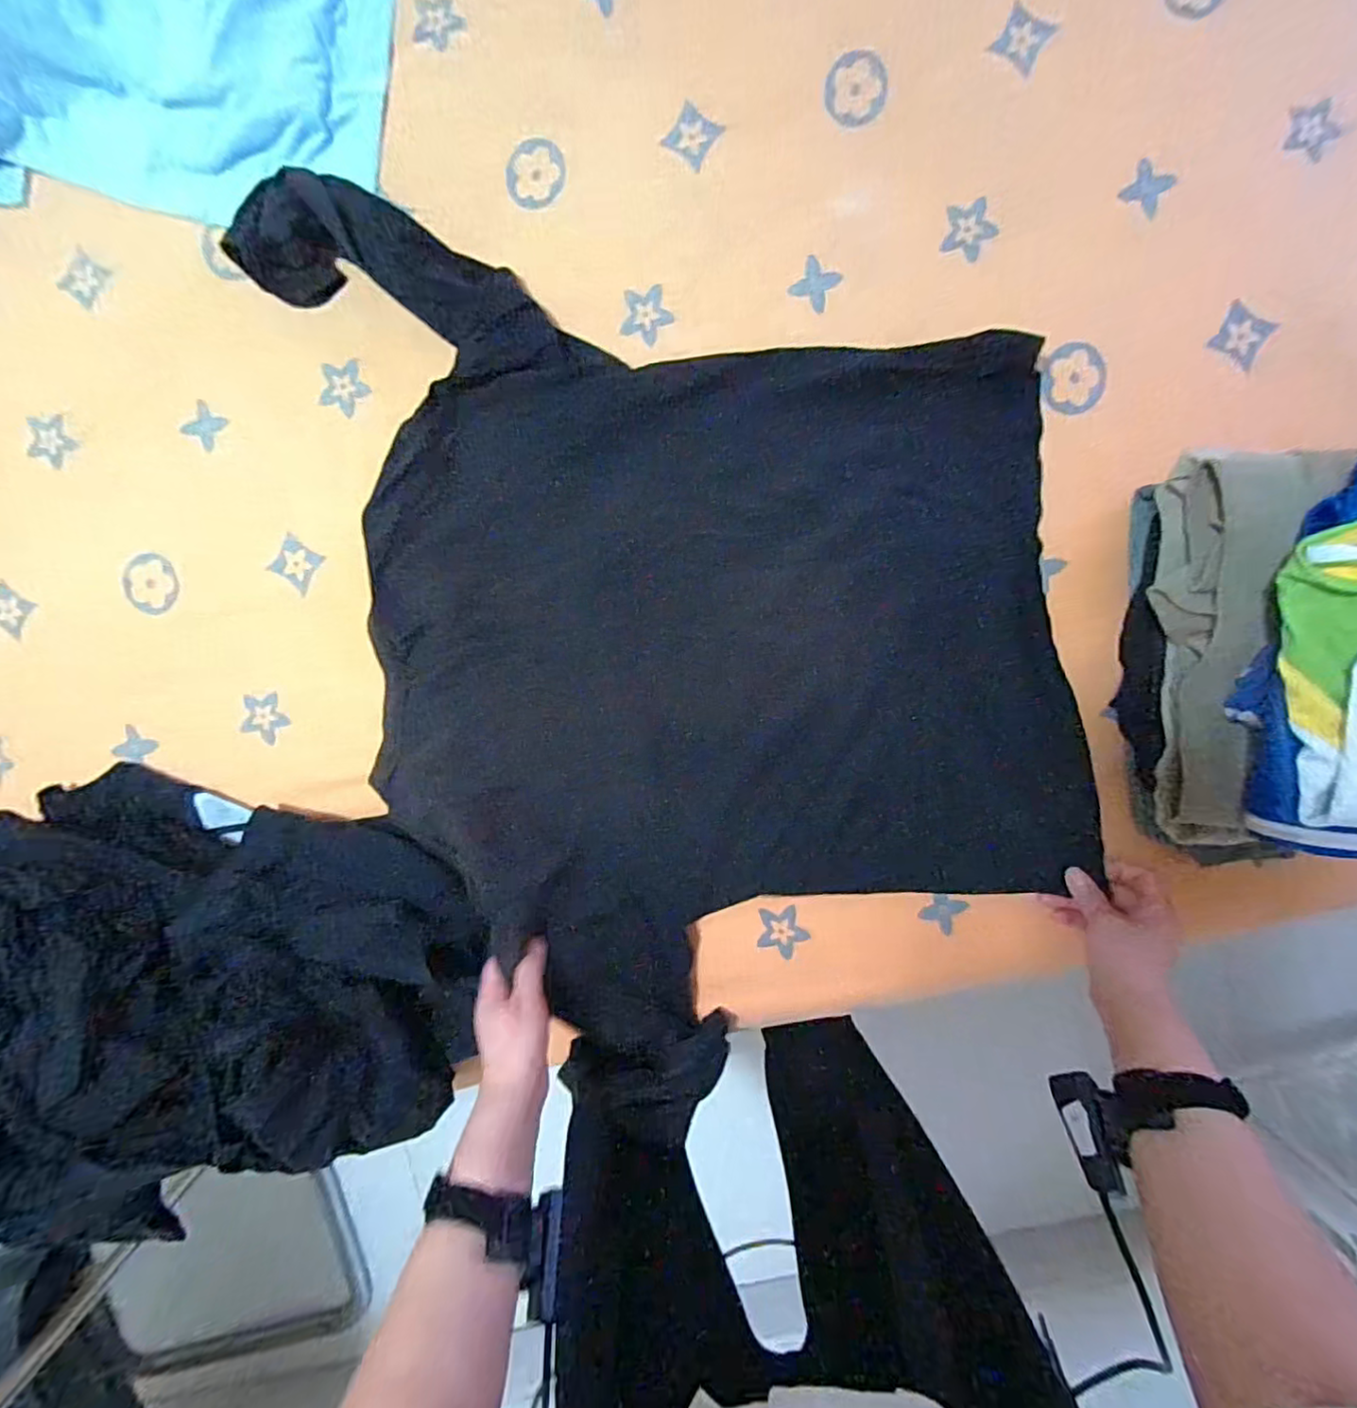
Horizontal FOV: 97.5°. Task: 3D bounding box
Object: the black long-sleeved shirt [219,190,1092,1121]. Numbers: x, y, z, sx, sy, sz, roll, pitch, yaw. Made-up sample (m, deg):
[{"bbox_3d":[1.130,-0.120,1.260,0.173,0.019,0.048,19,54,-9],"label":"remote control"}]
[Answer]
[{"bbox_3d":[0.017,-0.075,0.548,0.631,0.084,0.812,-12,93,3],"label":"black long-sleeved shirt"}]

